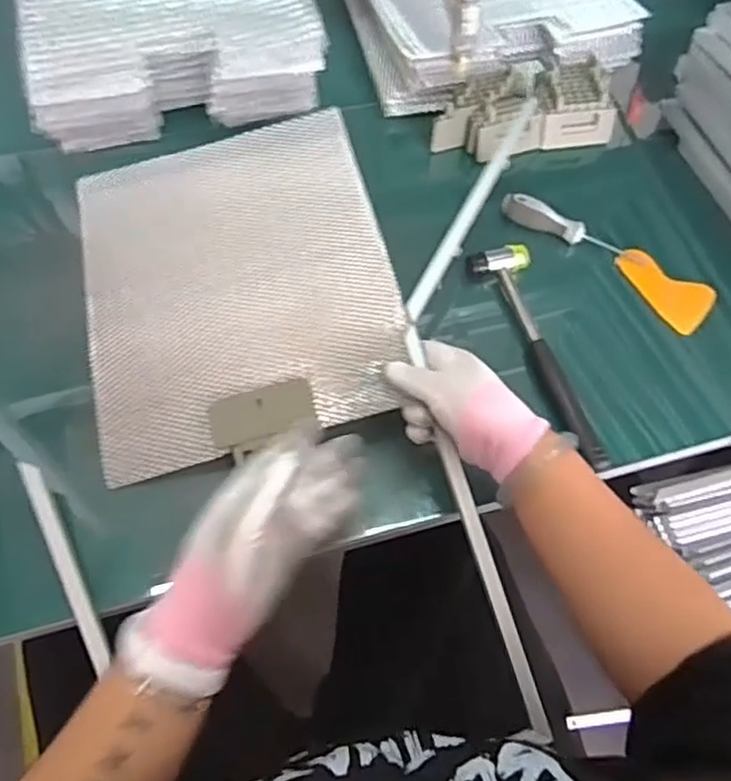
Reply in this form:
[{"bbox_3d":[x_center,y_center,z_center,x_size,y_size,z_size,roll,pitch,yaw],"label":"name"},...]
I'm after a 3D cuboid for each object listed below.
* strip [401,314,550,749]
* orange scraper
[{"bbox_3d":[0.084,0.101,0.535,0.014,0.009,0.327,-15,77,-11],"label":"strip"},{"bbox_3d":[0.306,-0.107,0.702,0.104,0.011,0.061,41,67,17],"label":"orange scraper"}]

